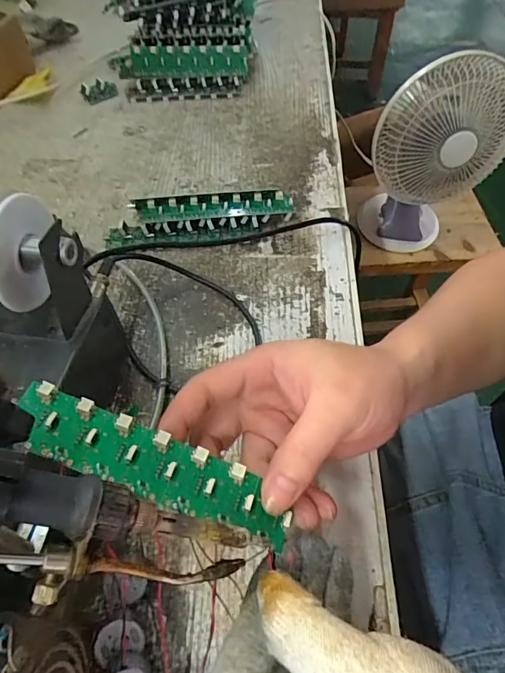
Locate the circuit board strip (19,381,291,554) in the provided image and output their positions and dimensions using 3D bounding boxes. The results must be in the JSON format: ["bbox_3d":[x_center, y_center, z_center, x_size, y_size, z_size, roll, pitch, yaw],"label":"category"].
[{"bbox_3d":[-0.045,0.059,0.213,0.134,0.006,0.031,25,58,-1],"label":"circuit board strip"}]

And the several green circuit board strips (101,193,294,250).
[{"bbox_3d":[-0.048,-0.108,0.418,0.166,0.024,0.043,-2,55,0],"label":"several green circuit board strips"}]

